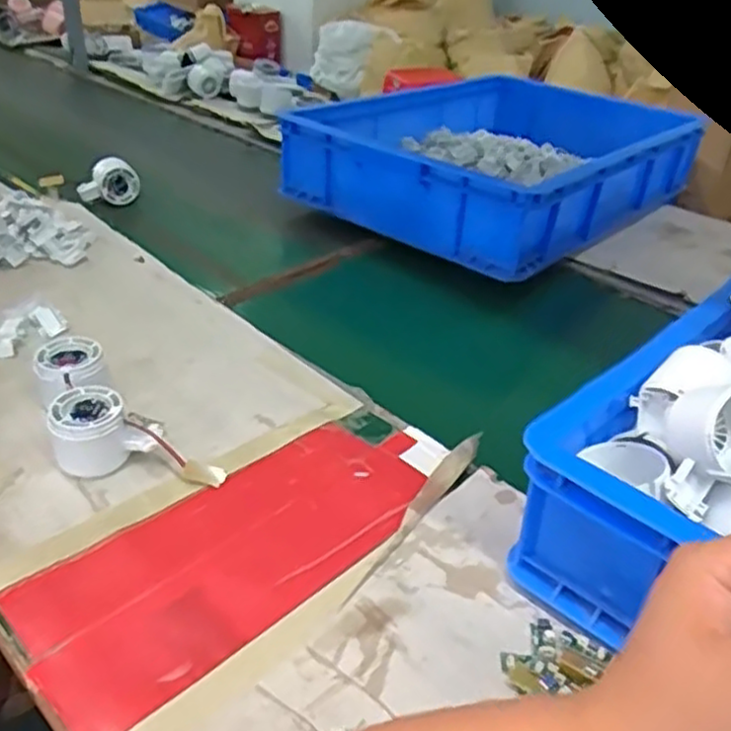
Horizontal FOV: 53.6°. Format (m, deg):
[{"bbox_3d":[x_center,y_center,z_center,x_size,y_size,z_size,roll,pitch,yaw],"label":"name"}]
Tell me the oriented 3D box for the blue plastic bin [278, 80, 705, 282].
[{"bbox_3d":[0.213,-0.322,1.127,0.414,0.136,0.606,28,40,32],"label":"blue plastic bin"}]

